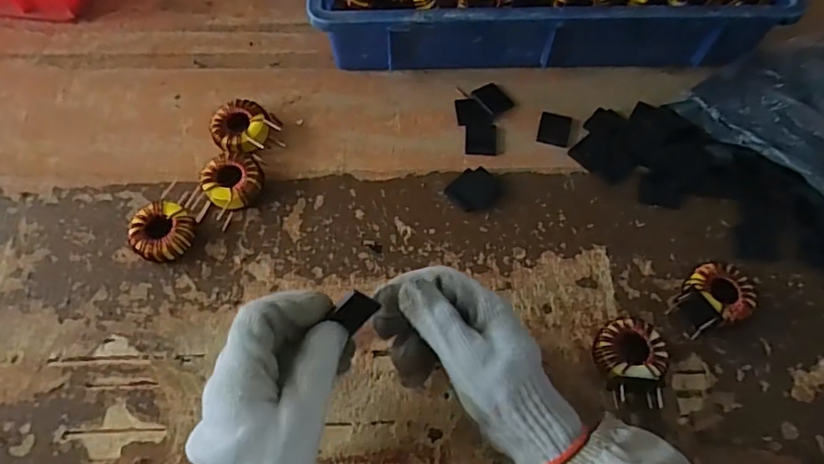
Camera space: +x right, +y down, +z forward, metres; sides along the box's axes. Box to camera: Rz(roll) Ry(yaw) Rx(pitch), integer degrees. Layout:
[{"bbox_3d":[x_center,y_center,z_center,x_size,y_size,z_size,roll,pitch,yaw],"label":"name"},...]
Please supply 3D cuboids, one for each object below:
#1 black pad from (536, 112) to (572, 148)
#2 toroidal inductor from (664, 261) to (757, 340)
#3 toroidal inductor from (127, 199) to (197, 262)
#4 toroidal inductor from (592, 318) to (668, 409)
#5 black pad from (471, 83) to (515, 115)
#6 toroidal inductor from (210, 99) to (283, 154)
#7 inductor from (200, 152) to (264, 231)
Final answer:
[{"bbox_3d":[0.131,-0.095,0.509,0.027,0.004,0.034,14,64,7],"label":"black pad"},{"bbox_3d":[0.228,0.050,0.421,0.059,0.025,0.044,-31,67,-15],"label":"toroidal inductor"},{"bbox_3d":[-0.204,0.001,0.455,0.046,0.025,0.048,0,63,0],"label":"toroidal inductor"},{"bbox_3d":[0.156,0.093,0.400,0.046,0.027,0.058,10,63,5],"label":"toroidal inductor"},{"bbox_3d":[0.077,-0.126,0.523,0.026,0.004,0.035,-31,67,-15],"label":"black pad"},{"bbox_3d":[-0.149,-0.093,0.502,0.058,0.027,0.052,-26,66,-13],"label":"toroidal inductor"},{"bbox_3d":[-0.152,-0.041,0.480,0.050,0.024,0.055,0,63,0],"label":"inductor"}]

